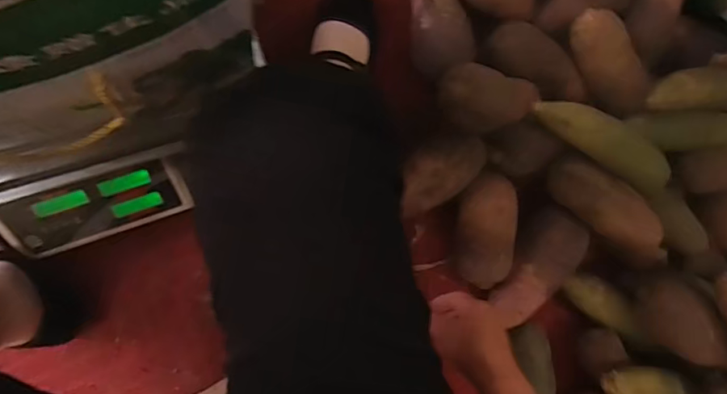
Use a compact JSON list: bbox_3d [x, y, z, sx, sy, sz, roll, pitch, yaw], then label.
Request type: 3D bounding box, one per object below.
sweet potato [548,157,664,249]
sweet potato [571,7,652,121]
[{"bbox_3d":[0.314,0.013,0.630,0.161,0.064,0.051,38,84,-8],"label":"sweet potato"},{"bbox_3d":[0.322,-0.176,0.646,0.050,0.048,0.146,-36,96,-8],"label":"sweet potato"}]

